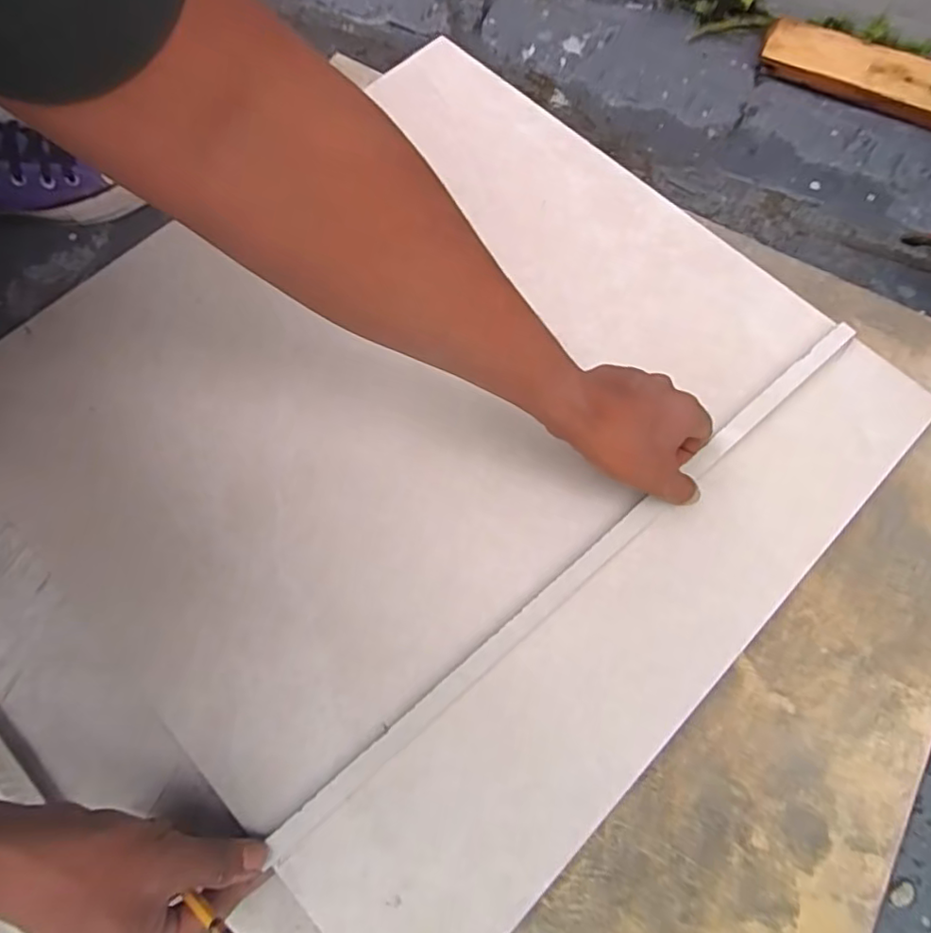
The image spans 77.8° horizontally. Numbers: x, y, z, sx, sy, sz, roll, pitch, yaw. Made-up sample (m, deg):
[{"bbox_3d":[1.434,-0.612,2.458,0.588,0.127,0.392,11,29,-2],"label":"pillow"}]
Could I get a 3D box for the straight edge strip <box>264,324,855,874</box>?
[{"bbox_3d":[0.098,0.068,0.430,0.574,0.010,0.021,-39,78,-12],"label":"straight edge strip"}]

